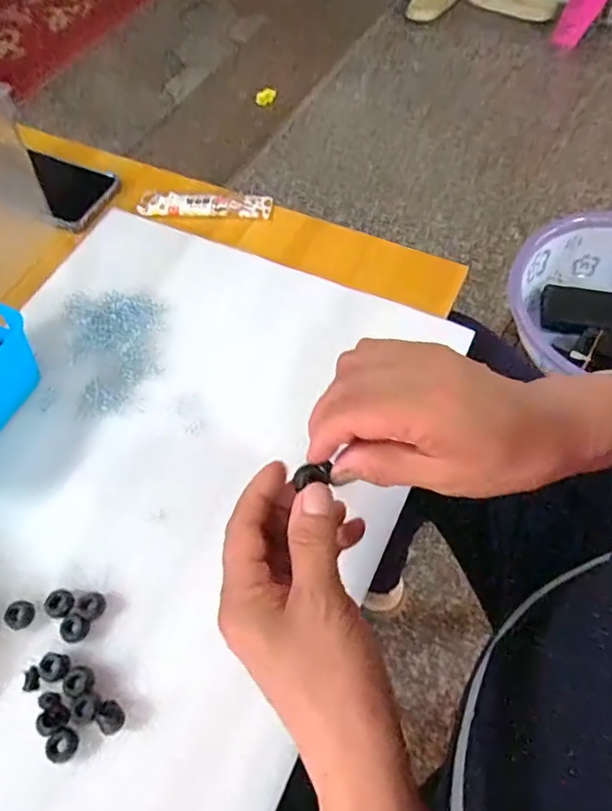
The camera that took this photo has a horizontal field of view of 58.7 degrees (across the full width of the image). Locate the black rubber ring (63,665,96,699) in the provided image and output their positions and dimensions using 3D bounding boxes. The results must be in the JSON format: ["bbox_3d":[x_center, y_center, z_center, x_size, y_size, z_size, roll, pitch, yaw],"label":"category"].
[{"bbox_3d":[-0.140,0.170,0.337,0.018,0.005,0.017,-1,61,3],"label":"black rubber ring"}]

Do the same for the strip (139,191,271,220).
[{"bbox_3d":[-0.102,-0.202,0.548,0.133,0.006,0.025,3,79,6],"label":"strip"}]

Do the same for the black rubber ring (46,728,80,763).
[{"bbox_3d":[-0.144,0.200,0.320,0.016,0.006,0.018,31,67,19],"label":"black rubber ring"}]

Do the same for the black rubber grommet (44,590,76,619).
[{"bbox_3d":[-0.163,0.132,0.361,0.020,0.007,0.018,16,63,12],"label":"black rubber grommet"}]

